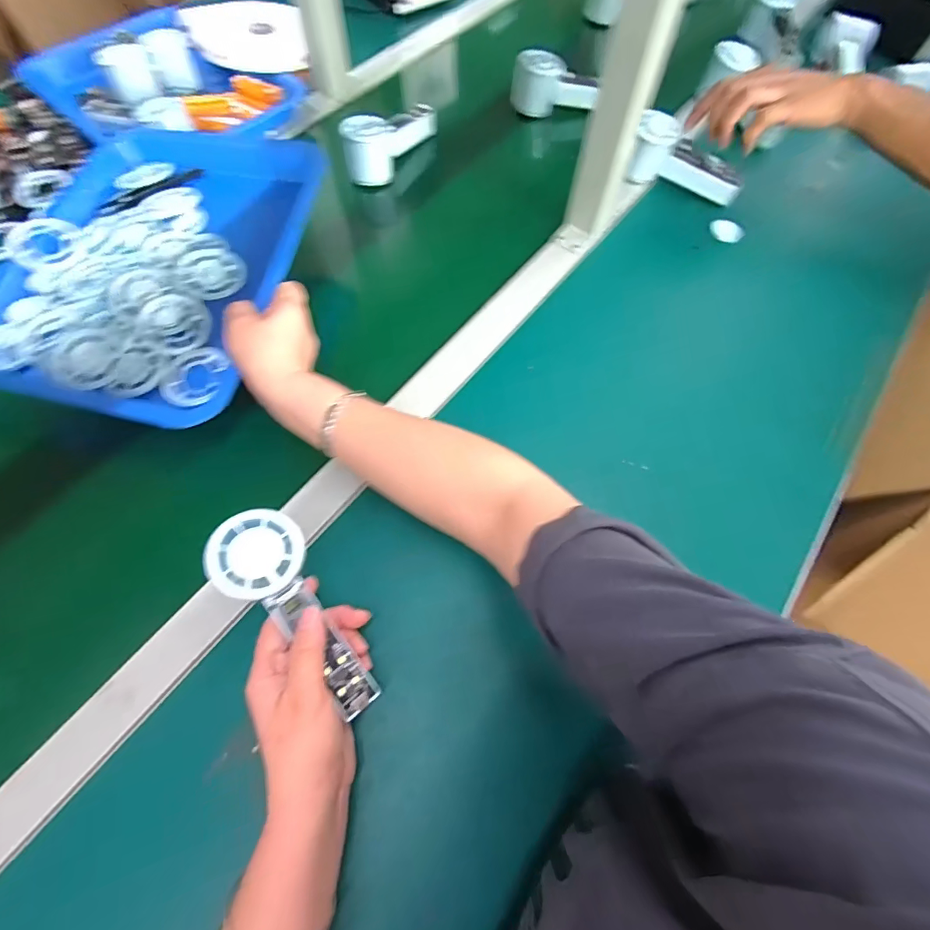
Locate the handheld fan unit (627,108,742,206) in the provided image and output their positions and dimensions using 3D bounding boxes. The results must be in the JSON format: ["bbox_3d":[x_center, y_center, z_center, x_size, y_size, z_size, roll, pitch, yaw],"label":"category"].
[{"bbox_3d":[0.282,-0.383,0.586,0.145,0.060,0.045,25,66,9],"label":"handheld fan unit"}]

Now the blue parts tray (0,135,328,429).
[{"bbox_3d":[-0.295,-0.208,0.460,0.263,0.060,0.340,12,65,3],"label":"blue parts tray"}]

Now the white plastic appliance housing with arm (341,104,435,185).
[{"bbox_3d":[-0.096,-0.432,0.609,0.051,0.062,0.156,29,67,11],"label":"white plastic appliance housing with arm"}]

